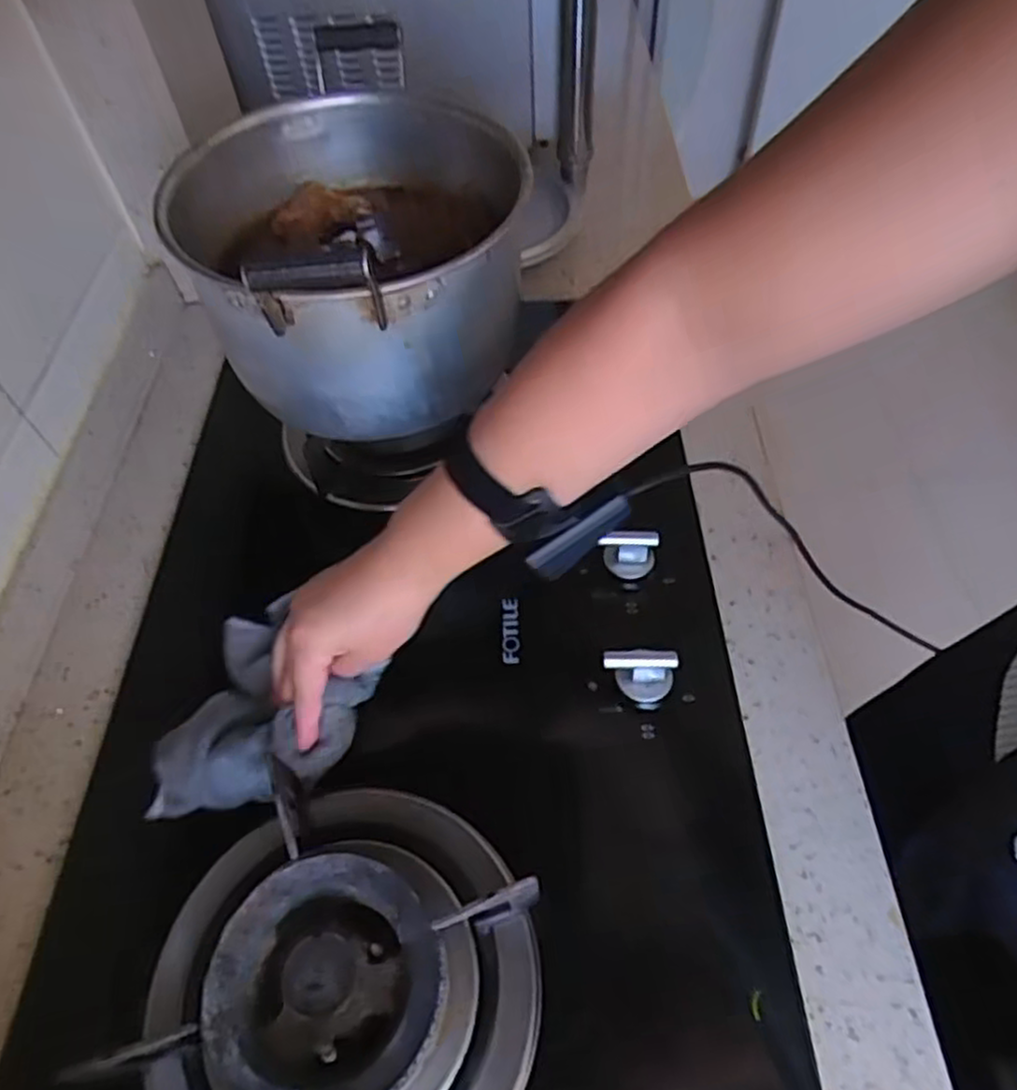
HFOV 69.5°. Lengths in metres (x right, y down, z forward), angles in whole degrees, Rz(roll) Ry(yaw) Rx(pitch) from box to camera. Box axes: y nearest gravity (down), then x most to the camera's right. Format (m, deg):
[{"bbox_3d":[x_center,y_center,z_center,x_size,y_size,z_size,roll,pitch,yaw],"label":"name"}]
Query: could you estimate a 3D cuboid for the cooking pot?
[{"bbox_3d":[-0.103,-0.188,0.494,0.217,0.145,0.248,-4,54,1],"label":"cooking pot"}]

